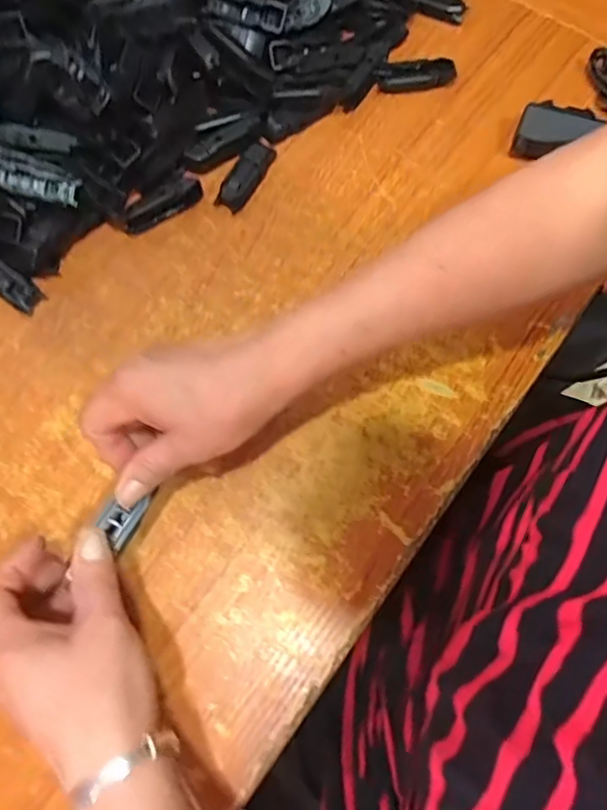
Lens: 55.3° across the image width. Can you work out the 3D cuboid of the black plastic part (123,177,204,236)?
[{"bbox_3d":[-0.110,-0.156,0.449,0.066,0.022,0.015,-34,73,-11],"label":"black plastic part"}]

